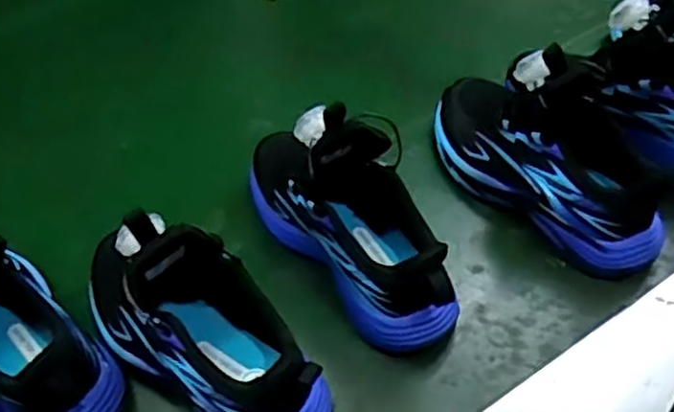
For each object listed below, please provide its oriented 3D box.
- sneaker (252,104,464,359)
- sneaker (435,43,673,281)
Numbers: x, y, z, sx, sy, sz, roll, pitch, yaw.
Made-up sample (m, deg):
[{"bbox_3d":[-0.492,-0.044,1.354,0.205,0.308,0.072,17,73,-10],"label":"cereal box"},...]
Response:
[{"bbox_3d":[0.009,-0.002,0.500,0.073,0.133,0.191,-31,58,-21],"label":"sneaker"},{"bbox_3d":[0.159,-0.052,0.535,0.084,0.126,0.196,-35,59,-23],"label":"sneaker"}]

